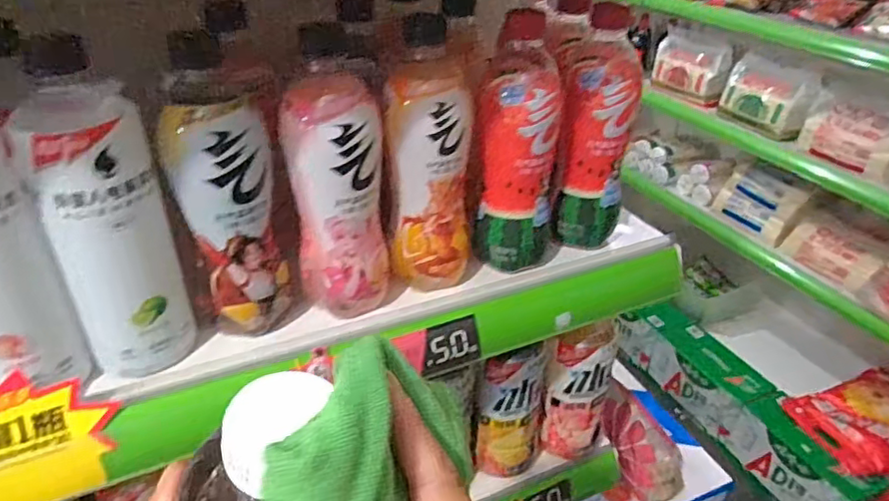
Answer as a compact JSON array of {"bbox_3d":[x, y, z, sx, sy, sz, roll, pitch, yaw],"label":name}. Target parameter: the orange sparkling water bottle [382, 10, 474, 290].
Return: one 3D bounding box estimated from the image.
[{"bbox_3d":[-0.010,-0.059,0.452,0.066,0.176,0.064,4,34,2],"label":"orange sparkling water bottle"}]

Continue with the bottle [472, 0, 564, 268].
[{"bbox_3d":[0.062,-0.082,0.470,0.061,0.190,0.059,9,34,10],"label":"bottle"}]

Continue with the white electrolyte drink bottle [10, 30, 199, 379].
[{"bbox_3d":[-0.208,-0.011,0.365,0.067,0.187,0.055,-13,37,-22],"label":"white electrolyte drink bottle"}]

